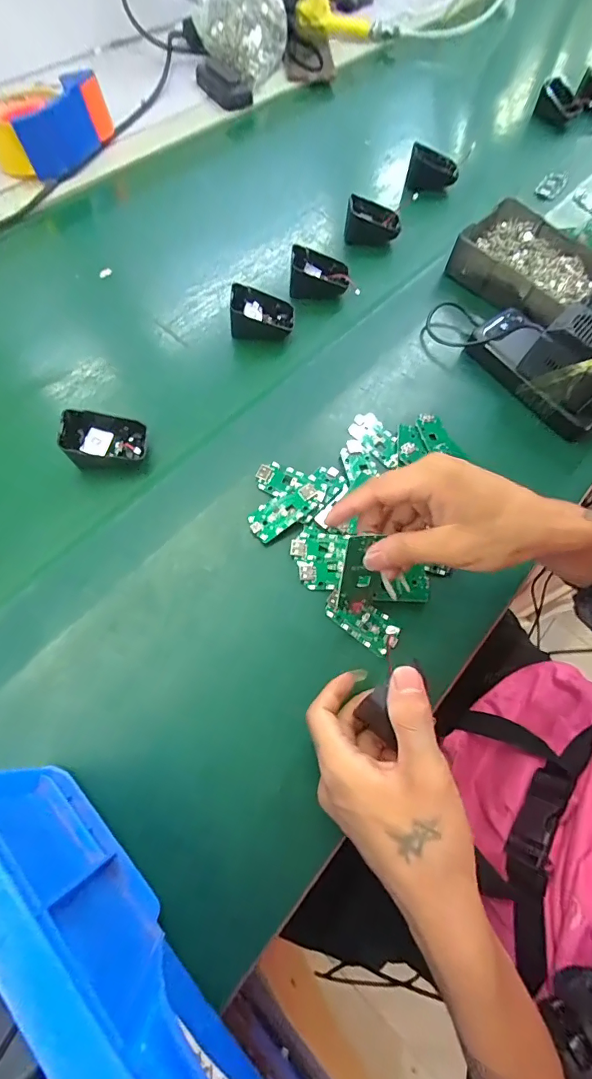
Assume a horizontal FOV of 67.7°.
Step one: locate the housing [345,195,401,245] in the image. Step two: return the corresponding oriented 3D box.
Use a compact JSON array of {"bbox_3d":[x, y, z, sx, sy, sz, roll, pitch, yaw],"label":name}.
[{"bbox_3d":[0.096,-0.392,0.543,0.069,0.032,0.043,9,66,-2],"label":"housing"}]

